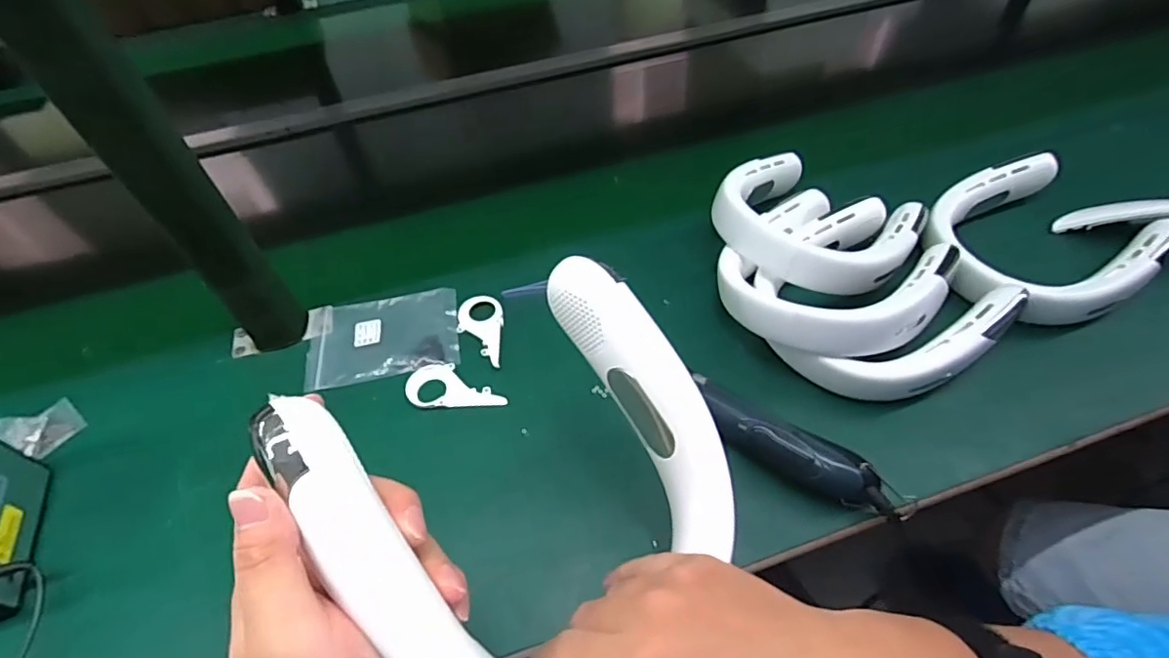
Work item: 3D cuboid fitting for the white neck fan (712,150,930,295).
[{"bbox_3d":[0.234,-0.116,0.576,0.185,0.046,0.185,3,46,-3],"label":"white neck fan"}]

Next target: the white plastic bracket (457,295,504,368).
[{"bbox_3d":[-0.106,0.001,0.571,0.046,0.004,0.092,-5,51,0],"label":"white plastic bracket"}]

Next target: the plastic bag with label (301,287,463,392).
[{"bbox_3d":[-0.204,0.006,0.576,0.150,0.009,0.105,-9,51,-3],"label":"plastic bag with label"}]

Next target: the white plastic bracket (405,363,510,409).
[{"bbox_3d":[-0.121,0.053,0.532,0.092,0.004,0.048,-4,51,0],"label":"white plastic bracket"}]

